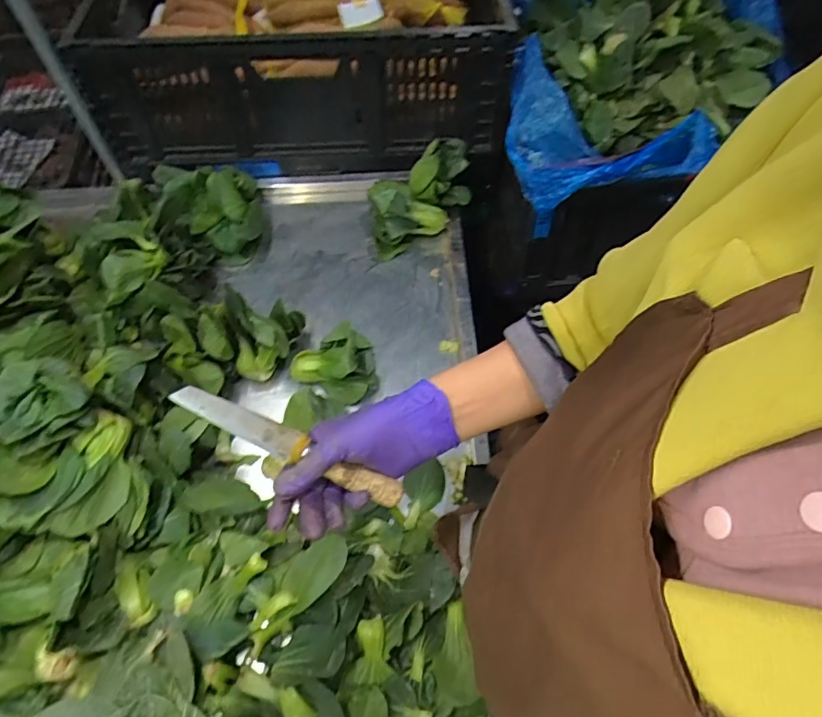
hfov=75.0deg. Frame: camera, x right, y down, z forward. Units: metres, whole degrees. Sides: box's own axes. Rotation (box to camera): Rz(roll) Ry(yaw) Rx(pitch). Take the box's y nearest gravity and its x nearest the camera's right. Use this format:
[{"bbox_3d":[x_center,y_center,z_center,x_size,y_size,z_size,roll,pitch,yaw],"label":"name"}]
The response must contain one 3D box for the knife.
[{"bbox_3d":[-0.098,0.074,0.449,0.201,0.018,0.022,28,61,-10],"label":"knife"}]

